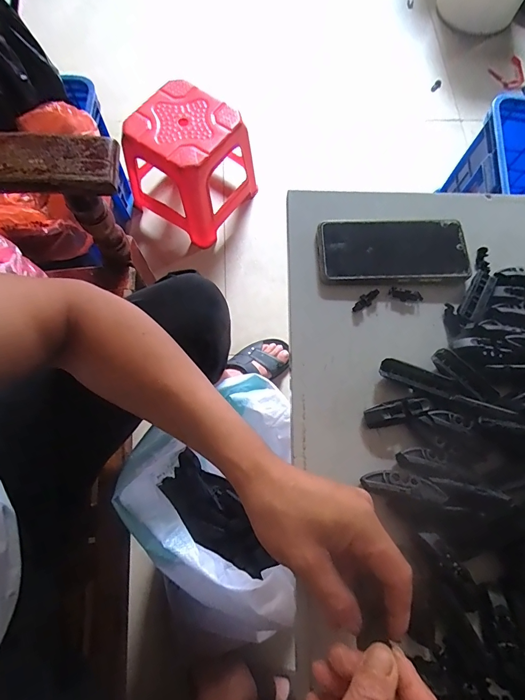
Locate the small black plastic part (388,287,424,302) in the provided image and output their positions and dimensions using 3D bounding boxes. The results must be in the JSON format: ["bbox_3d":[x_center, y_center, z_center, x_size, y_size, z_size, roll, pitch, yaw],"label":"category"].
[{"bbox_3d":[0.156,-0.060,0.400,0.037,0.004,0.011,9,72,3],"label":"small black plastic part"}]

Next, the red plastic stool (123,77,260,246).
[{"bbox_3d":[-0.193,-0.479,0.979,0.267,0.264,0.252,31,73,8],"label":"red plastic stool"}]

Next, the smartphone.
[{"bbox_3d":[0.144,-0.109,0.409,0.161,0.016,0.073,-2,72,-1],"label":"smartphone"}]

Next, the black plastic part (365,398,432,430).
[{"bbox_3d":[0.129,0.059,0.351,0.061,0.015,0.021,-17,72,8],"label":"black plastic part"}]

